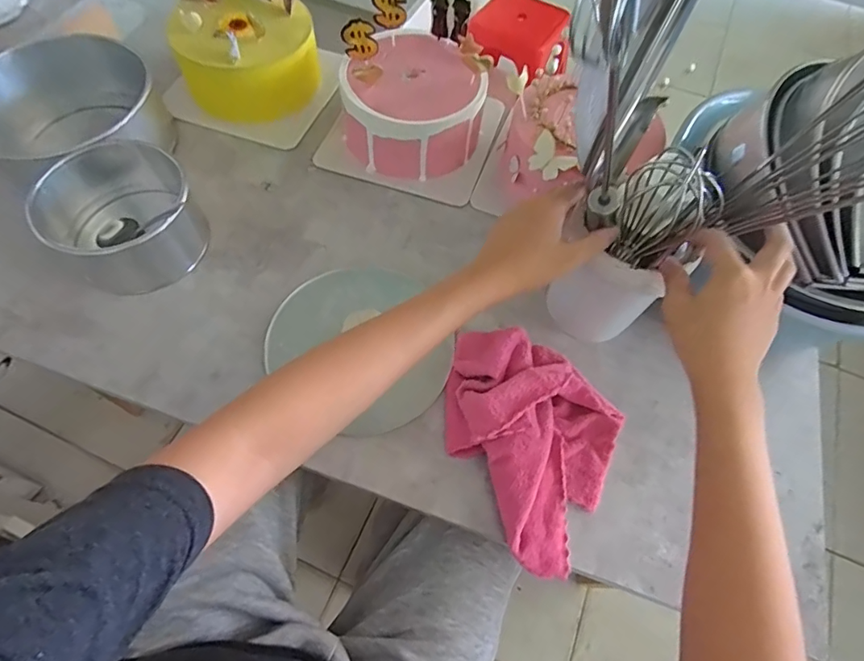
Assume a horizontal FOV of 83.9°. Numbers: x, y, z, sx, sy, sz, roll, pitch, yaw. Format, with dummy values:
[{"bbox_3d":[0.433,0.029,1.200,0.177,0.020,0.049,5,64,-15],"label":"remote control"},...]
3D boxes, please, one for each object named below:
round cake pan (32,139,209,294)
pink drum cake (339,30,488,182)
[{"bbox_3d":[-0.322,-0.123,0.513,0.131,0.082,0.142,1,62,-2],"label":"round cake pan"},{"bbox_3d":[-0.026,-0.279,0.602,0.155,0.109,0.151,1,62,-2],"label":"pink drum cake"}]

